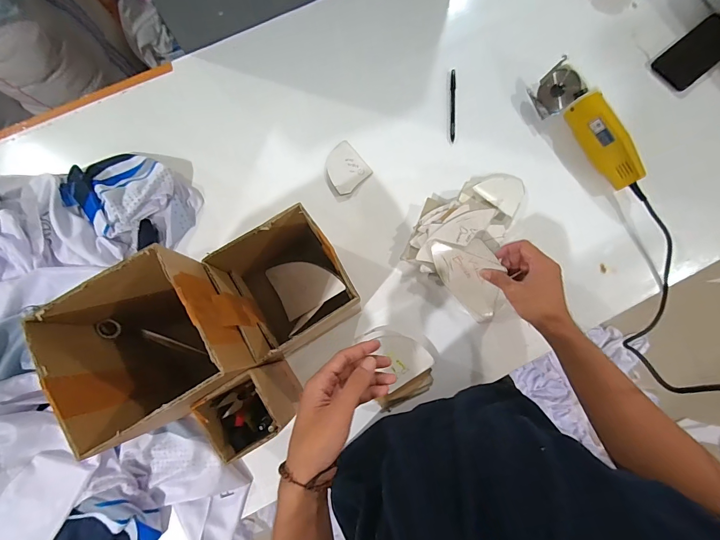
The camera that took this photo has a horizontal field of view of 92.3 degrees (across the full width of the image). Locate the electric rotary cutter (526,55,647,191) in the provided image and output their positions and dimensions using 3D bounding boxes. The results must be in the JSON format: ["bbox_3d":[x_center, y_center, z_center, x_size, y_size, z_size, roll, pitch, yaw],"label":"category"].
[{"bbox_3d":[0.397,-0.249,0.603,0.068,0.059,0.240,-33,80,-6],"label":"electric rotary cutter"}]

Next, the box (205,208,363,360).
[{"bbox_3d":[-0.104,0.020,0.508,0.150,0.154,0.151,-29,80,-5],"label":"box"}]

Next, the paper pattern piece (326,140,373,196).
[{"bbox_3d":[-0.028,-0.186,0.629,0.073,0.007,0.082,-38,84,-10],"label":"paper pattern piece"}]

